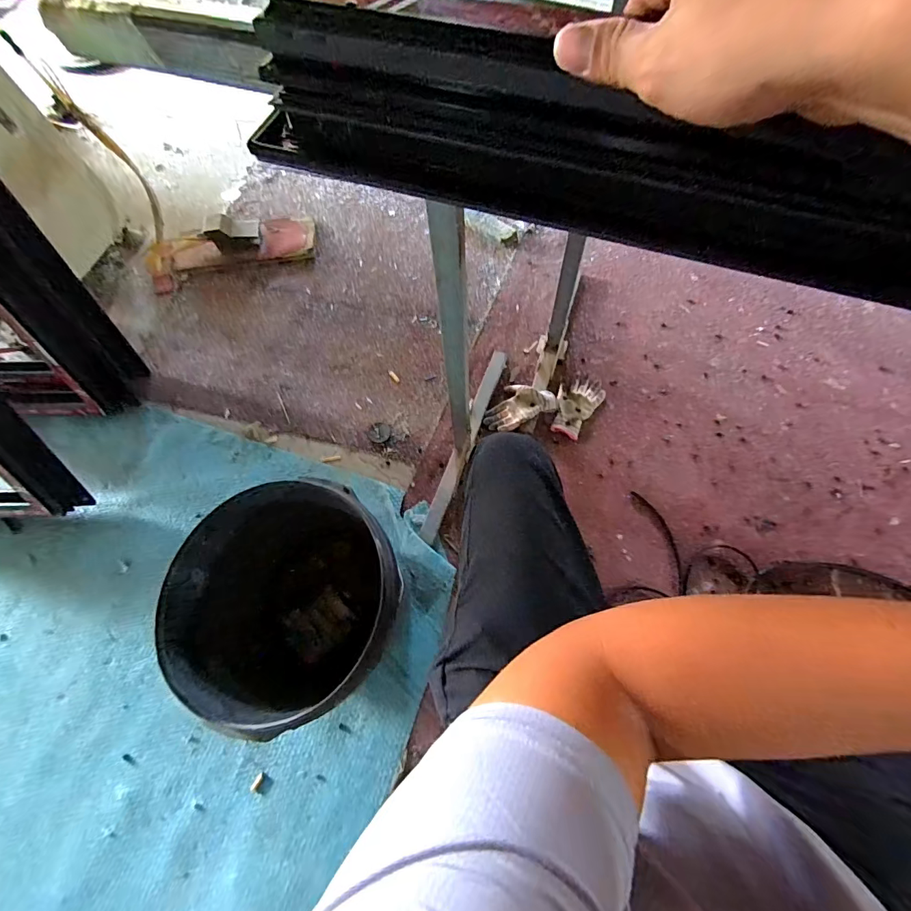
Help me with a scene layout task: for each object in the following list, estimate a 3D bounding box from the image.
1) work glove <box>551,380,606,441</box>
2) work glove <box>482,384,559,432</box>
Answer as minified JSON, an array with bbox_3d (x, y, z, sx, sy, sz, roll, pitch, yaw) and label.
[{"bbox_3d":[0.336,-0.141,1.196,0.114,0.021,0.191,26,72,12],"label":"work glove"},{"bbox_3d":[0.171,-0.142,1.181,0.196,0.034,0.112,-23,69,-6],"label":"work glove"}]

